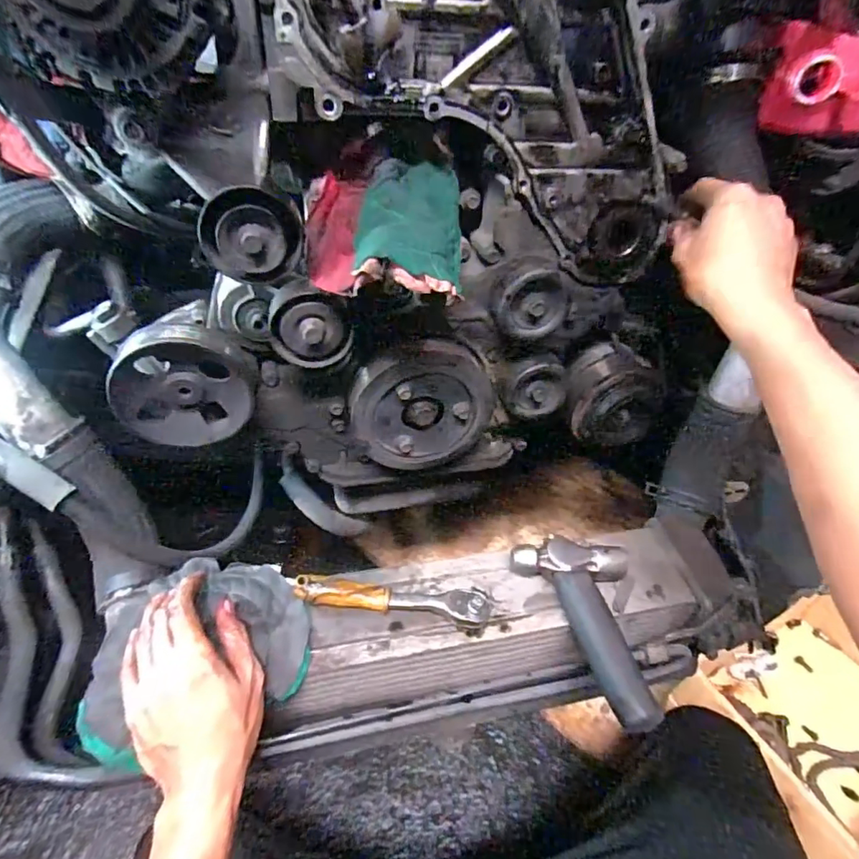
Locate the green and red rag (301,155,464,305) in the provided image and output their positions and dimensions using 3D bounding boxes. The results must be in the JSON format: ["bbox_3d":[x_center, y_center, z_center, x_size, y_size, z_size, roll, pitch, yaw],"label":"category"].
[{"bbox_3d":[-0.041,-0.169,0.433,0.131,0.061,0.161,4,44,-3],"label":"green and red rag"}]

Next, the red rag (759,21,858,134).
[{"bbox_3d":[0.373,-0.306,0.464,0.142,0.070,0.056,11,44,4],"label":"red rag"}]

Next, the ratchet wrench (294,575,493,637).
[{"bbox_3d":[-0.031,0.154,0.479,0.177,0.027,0.039,8,44,1],"label":"ratchet wrench"}]

